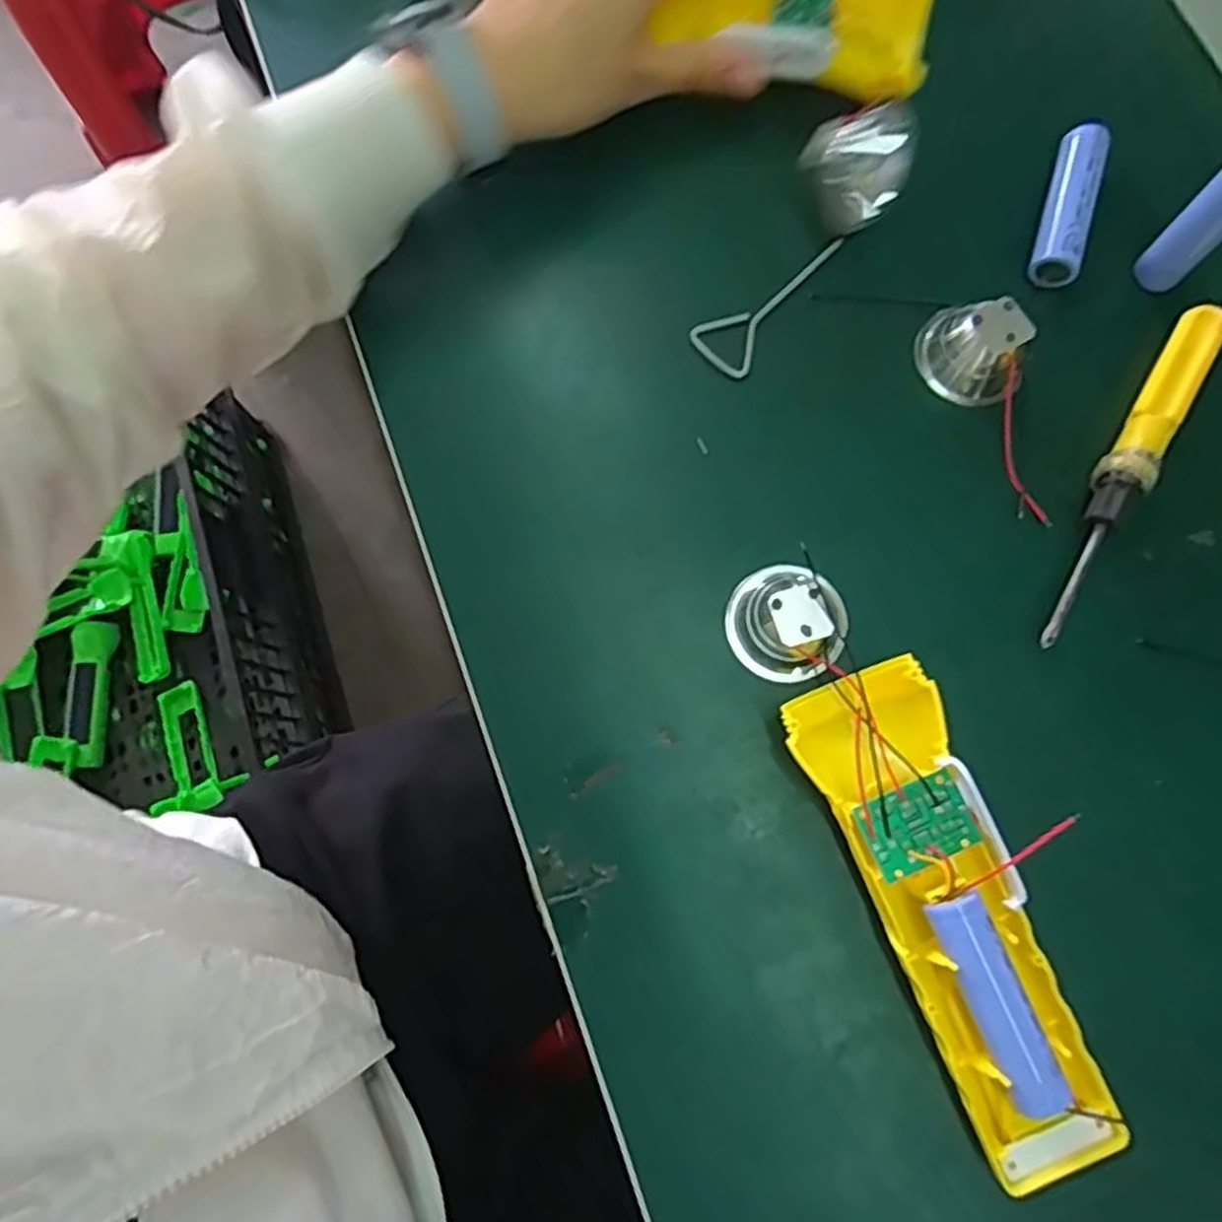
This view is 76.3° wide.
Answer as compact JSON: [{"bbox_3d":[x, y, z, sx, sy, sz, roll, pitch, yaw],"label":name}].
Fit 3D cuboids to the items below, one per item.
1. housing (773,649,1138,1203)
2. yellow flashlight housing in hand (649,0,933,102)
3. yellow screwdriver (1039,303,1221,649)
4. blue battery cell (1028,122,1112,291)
[{"bbox_3d":[0.112,0.098,0.256,0.047,0.031,0.161,-23,77,-4],"label":"housing"},{"bbox_3d":[0.080,-0.249,0.327,0.115,0.019,0.051,5,77,-5],"label":"yellow flashlight housing in hand"},{"bbox_3d":[0.195,-0.052,0.294,0.019,0.015,0.149,32,80,8],"label":"yellow screwdriver"},{"bbox_3d":[0.187,-0.166,0.320,0.019,0.018,0.067,20,78,6],"label":"blue battery cell"}]

